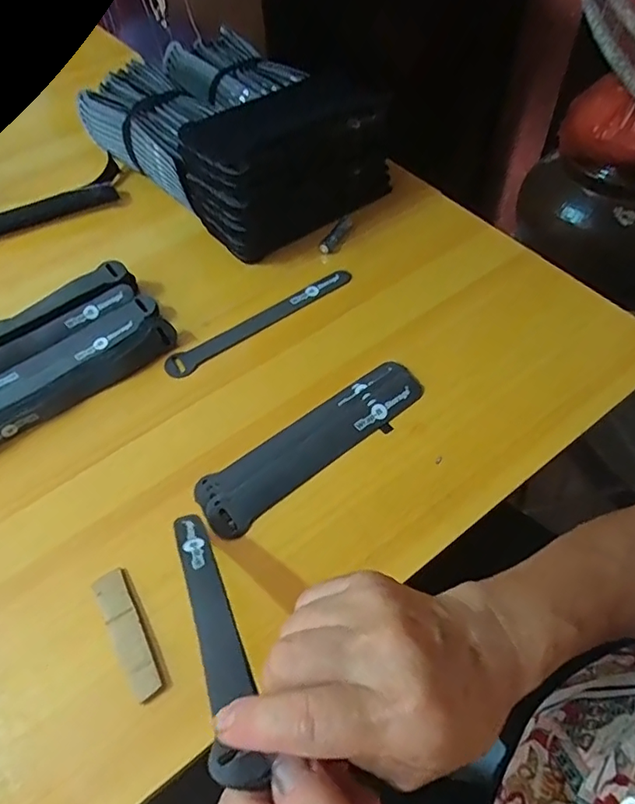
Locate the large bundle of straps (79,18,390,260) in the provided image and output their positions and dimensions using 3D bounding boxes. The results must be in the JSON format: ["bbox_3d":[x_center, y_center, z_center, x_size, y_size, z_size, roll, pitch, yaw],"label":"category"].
[{"bbox_3d":[-0.095,-0.293,0.574,0.194,0.091,0.306,-39,62,-21],"label":"large bundle of straps"}]

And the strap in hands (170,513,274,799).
[{"bbox_3d":[-0.057,0.110,0.279,0.022,0.011,0.191,-23,24,-12],"label":"strap in hands"}]

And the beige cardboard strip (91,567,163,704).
[{"bbox_3d":[-0.123,0.148,0.342,0.020,0.005,0.085,-29,58,-16],"label":"beige cardboard strip"}]

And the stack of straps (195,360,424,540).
[{"bbox_3d":[-0.001,0.030,0.413,0.197,0.007,0.051,-33,59,-18],"label":"stack of straps"}]

